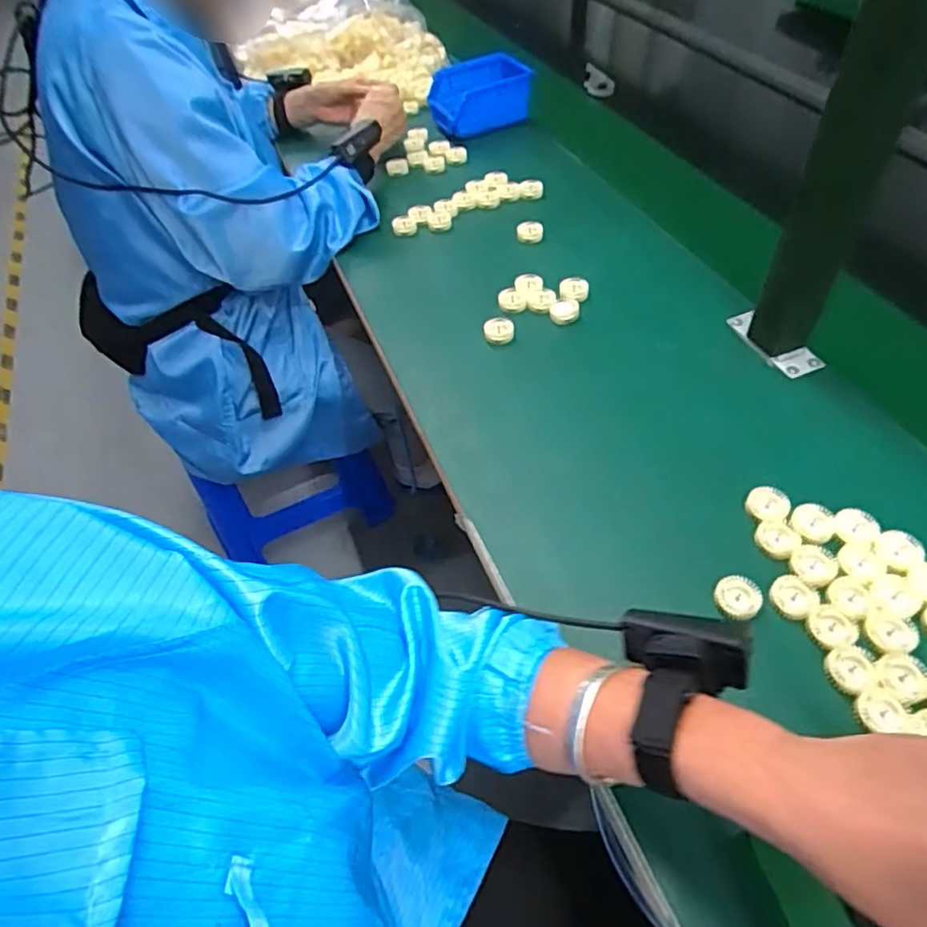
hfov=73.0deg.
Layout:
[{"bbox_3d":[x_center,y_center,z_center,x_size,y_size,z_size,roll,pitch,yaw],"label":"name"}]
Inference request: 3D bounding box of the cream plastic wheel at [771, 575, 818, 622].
[{"bbox_3d":[0.243,0.097,0.459,0.031,0.011,0.031,-3,51,4],"label":"cream plastic wheel"}]

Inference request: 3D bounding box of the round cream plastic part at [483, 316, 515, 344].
[{"bbox_3d":[0.038,-0.145,0.670,0.032,0.016,0.030,-3,51,4],"label":"round cream plastic part"}]

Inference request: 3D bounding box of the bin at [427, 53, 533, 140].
[{"bbox_3d":[0.020,-0.555,0.943,0.143,0.073,0.116,-23,52,-12],"label":"bin"}]

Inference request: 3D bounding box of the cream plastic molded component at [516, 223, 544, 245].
[{"bbox_3d":[0.083,-0.289,0.778,0.033,0.014,0.028,0,51,6],"label":"cream plastic molded component"}]

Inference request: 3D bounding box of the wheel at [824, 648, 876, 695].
[{"bbox_3d":[0.262,0.141,0.426,0.026,0.012,0.029,-28,53,-16],"label":"wheel"}]

